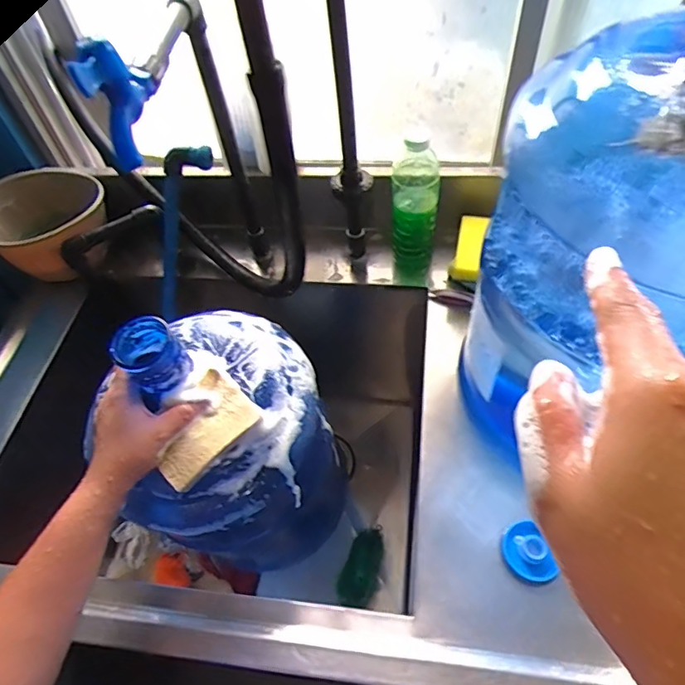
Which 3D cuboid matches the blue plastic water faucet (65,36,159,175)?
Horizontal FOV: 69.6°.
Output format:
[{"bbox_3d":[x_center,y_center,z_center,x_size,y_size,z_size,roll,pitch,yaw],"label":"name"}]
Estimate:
[{"bbox_3d":[-0.164,-0.184,0.368,0.052,0.093,0.084,-22,56,-11],"label":"blue plastic water faucet"}]

